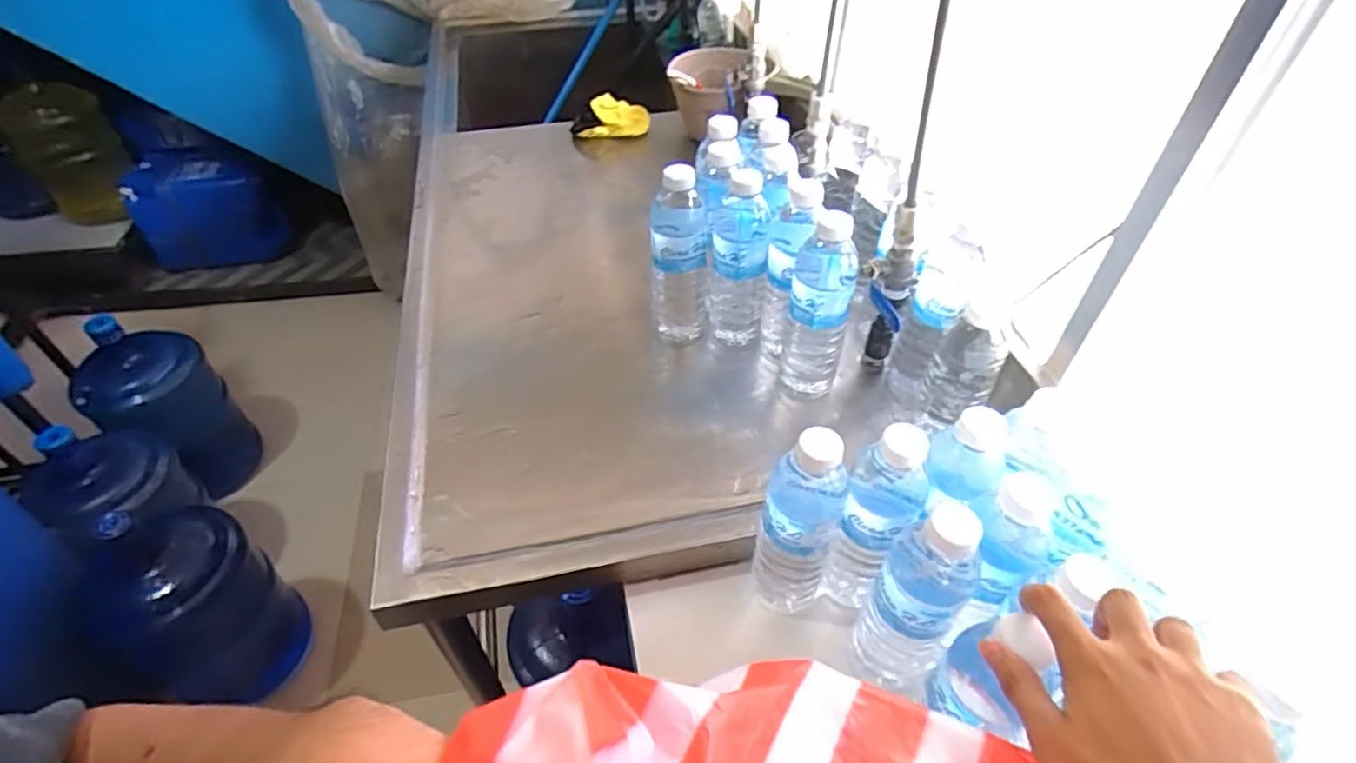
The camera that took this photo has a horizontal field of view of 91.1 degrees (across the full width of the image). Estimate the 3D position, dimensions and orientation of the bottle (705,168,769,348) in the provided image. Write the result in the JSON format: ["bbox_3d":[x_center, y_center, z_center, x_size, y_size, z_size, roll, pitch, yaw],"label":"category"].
[{"bbox_3d":[0.064,-0.124,0.726,0.062,0.206,0.058,3,47,1],"label":"bottle"}]

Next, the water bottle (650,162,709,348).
[{"bbox_3d":[0.000,-0.132,0.733,0.064,0.213,0.059,-3,47,-4],"label":"water bottle"}]

